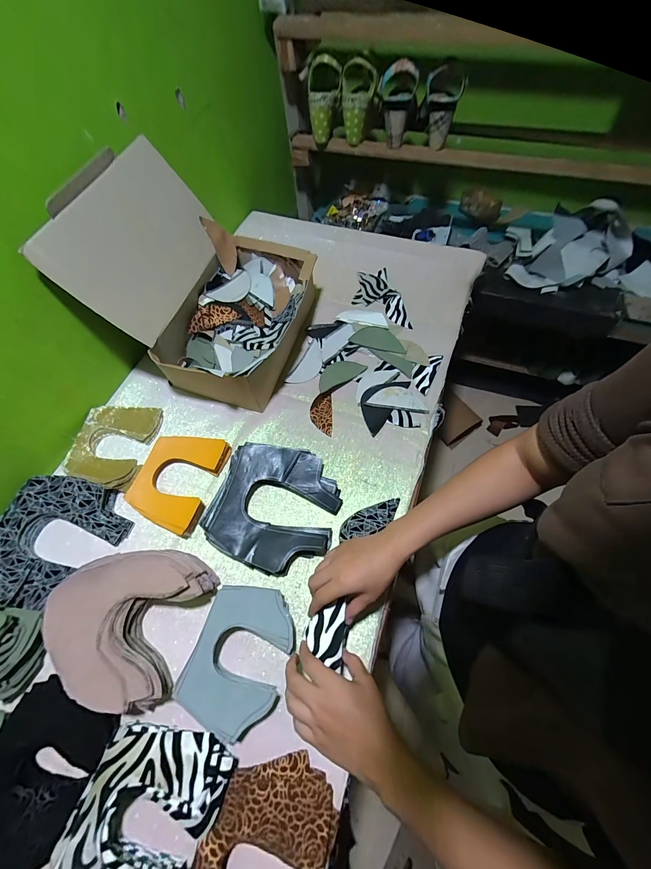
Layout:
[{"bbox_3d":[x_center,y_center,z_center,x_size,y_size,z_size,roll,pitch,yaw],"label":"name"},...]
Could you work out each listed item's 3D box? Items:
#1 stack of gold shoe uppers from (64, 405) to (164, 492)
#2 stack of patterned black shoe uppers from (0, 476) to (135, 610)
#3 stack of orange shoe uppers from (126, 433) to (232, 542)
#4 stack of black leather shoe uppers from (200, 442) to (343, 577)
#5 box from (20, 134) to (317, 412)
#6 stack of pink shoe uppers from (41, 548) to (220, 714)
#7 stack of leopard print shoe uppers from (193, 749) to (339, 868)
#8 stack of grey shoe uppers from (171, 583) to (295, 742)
[{"bbox_3d":[-0.384,0.014,0.588,0.129,0.027,0.159,8,63,7],"label":"stack of gold shoe uppers"},{"bbox_3d":[-0.419,0.161,0.508,0.180,0.032,0.186,17,64,12],"label":"stack of patterned black shoe uppers"},{"bbox_3d":[-0.247,0.074,0.551,0.124,0.028,0.160,14,64,10],"label":"stack of orange shoe uppers"},{"bbox_3d":[-0.078,0.109,0.517,0.187,0.037,0.189,13,64,10],"label":"stack of black leather shoe uppers"},{"bbox_3d":[-0.217,-0.265,0.605,0.324,0.293,0.333,15,64,11],"label":"box"},{"bbox_3d":[-0.269,0.242,0.445,0.185,0.063,0.181,16,64,11],"label":"stack of pink shoe uppers"},{"bbox_3d":[-0.067,0.456,0.336,0.129,0.033,0.187,12,64,10],"label":"stack of leopard print shoe uppers"},{"bbox_3d":[-0.108,0.285,0.428,0.117,0.036,0.155,15,64,11],"label":"stack of grey shoe uppers"}]

